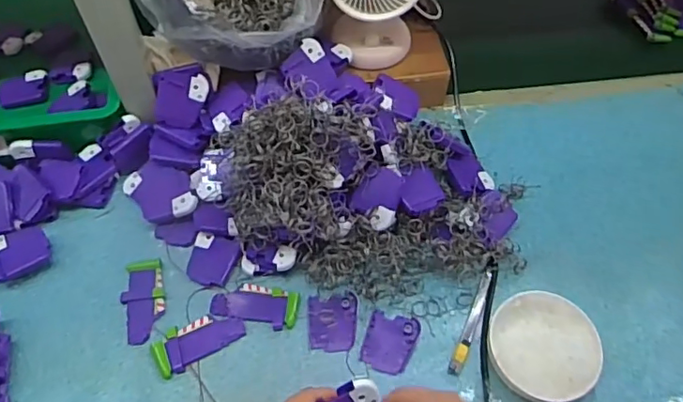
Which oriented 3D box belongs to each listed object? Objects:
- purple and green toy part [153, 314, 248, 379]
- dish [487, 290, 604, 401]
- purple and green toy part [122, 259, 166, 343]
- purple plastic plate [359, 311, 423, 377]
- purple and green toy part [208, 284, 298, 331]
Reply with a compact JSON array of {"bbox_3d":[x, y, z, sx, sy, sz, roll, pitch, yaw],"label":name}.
[{"bbox_3d":[-0.147,0.141,0.577,0.090,0.010,0.043,-28,61,-18],"label":"purple and green toy part"},{"bbox_3d":[0.201,0.144,0.558,0.104,0.023,0.106,0,56,0],"label":"dish"},{"bbox_3d":[-0.210,0.106,0.598,0.043,0.014,0.088,-11,57,-8],"label":"purple and green toy part"},{"bbox_3d":[0.050,0.145,0.578,0.051,0.004,0.061,15,64,10],"label":"purple plastic plate"},{"bbox_3d":[-0.092,0.109,0.595,0.091,0.010,0.040,10,57,6],"label":"purple and green toy part"}]

